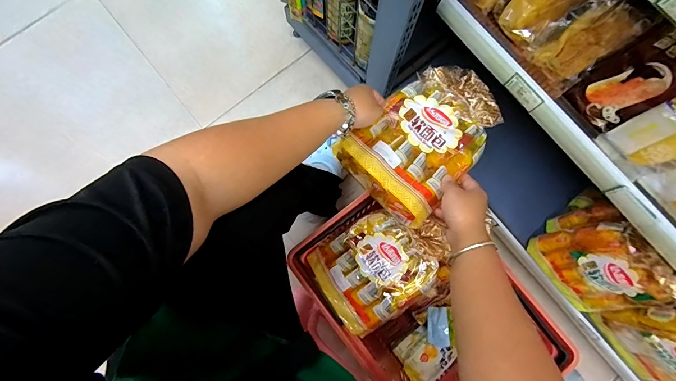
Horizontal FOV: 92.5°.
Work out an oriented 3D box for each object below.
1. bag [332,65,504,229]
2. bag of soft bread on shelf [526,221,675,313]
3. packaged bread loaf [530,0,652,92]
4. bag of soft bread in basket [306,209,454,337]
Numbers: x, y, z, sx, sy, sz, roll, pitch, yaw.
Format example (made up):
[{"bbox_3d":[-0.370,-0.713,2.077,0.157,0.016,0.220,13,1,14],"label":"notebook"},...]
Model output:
[{"bbox_3d":[0.149,-0.094,0.536,0.172,0.072,0.266,44,83,7],"label":"bag"},{"bbox_3d":[0.499,0.155,0.603,0.081,0.232,0.190,-32,82,-6],"label":"bag of soft bread on shelf"},{"bbox_3d":[0.328,-0.199,0.430,0.045,0.116,0.079,-25,81,-17],"label":"packaged bread loaf"},{"bbox_3d":[0.074,0.137,0.606,0.249,0.074,0.181,-37,82,-7],"label":"bag of soft bread in basket"}]

